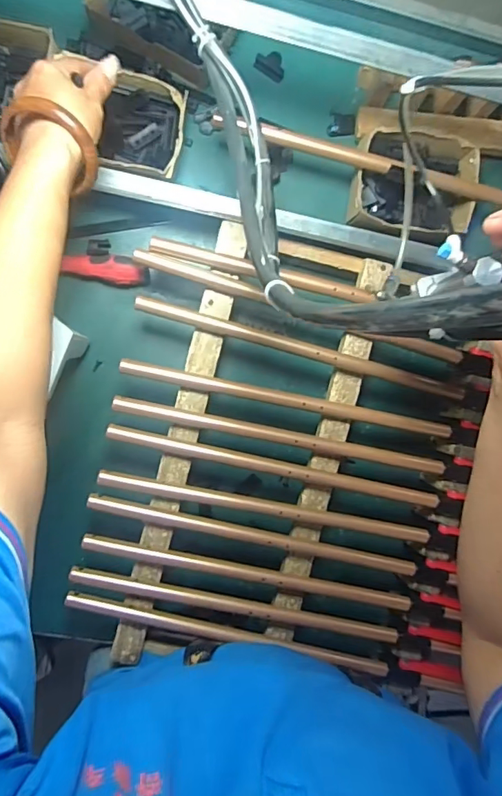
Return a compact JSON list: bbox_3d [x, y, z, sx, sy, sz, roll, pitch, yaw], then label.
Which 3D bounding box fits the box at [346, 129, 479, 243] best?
[{"bbox_3d":[0.186,-0.243,0.569,0.140,0.050,0.113,6,94,-7],"label":"box"}]

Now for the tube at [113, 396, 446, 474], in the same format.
[{"bbox_3d":[0.035,0.043,0.539,0.365,0.019,0.018,12,93,-7],"label":"tube"}]

